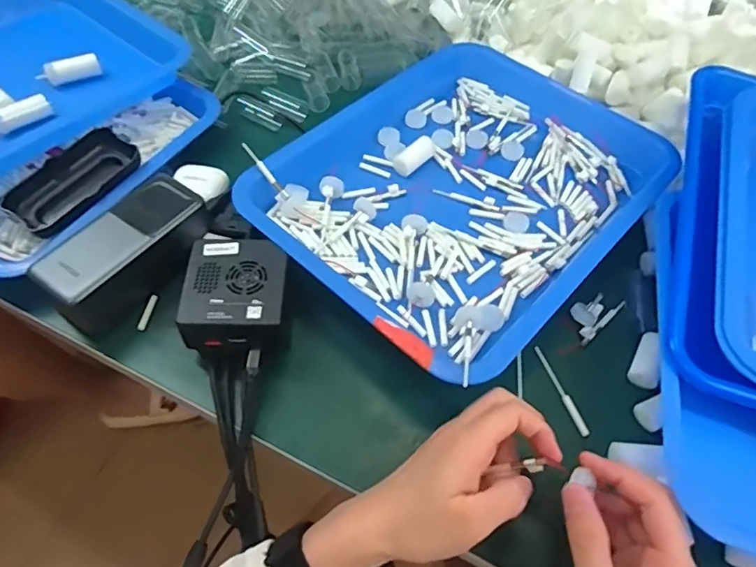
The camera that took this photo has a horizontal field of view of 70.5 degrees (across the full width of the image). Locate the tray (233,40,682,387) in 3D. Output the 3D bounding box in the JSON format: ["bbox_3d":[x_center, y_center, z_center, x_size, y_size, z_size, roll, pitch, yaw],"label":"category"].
[{"bbox_3d":[0.083,-0.094,0.481,0.268,0.041,0.351,39,63,22],"label":"tray"}]

